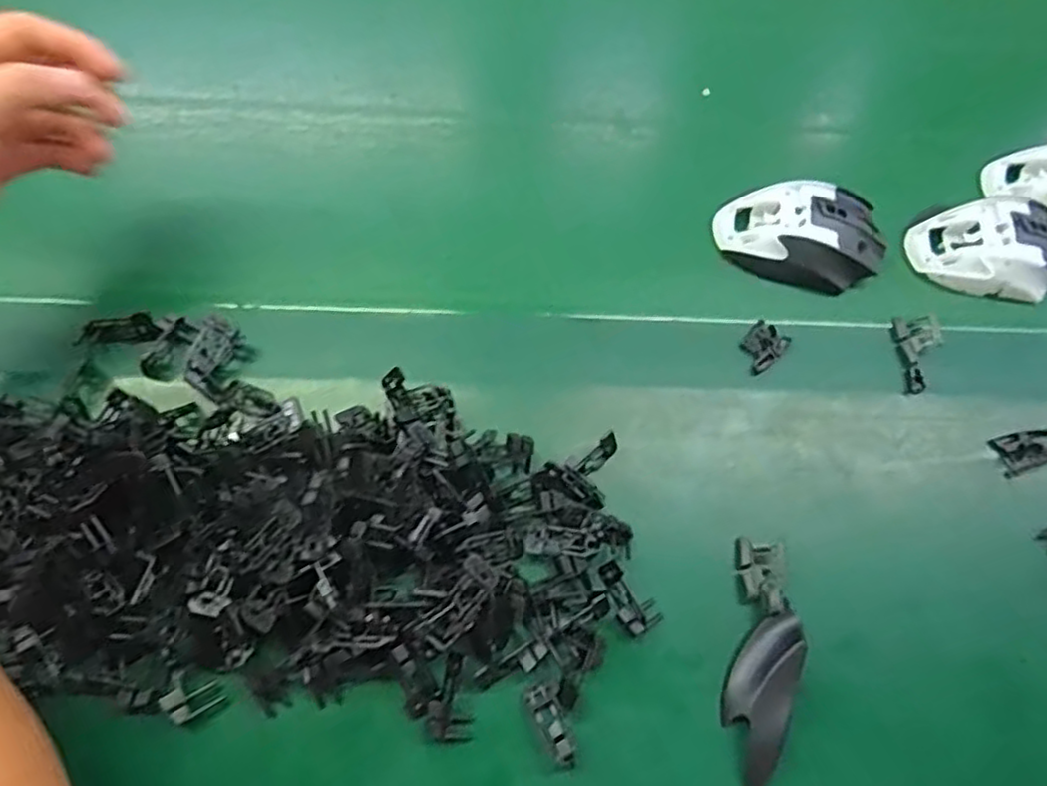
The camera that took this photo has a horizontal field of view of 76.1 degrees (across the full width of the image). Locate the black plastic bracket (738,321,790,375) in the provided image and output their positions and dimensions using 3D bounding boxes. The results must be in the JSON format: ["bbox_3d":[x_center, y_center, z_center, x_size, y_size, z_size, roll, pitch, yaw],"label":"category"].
[{"bbox_3d":[0.159,-0.030,0.445,0.026,0.006,0.034,38,70,12],"label":"black plastic bracket"}]

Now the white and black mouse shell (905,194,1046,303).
[{"bbox_3d":[0.330,-0.103,0.471,0.100,0.034,0.061,6,68,1],"label":"white and black mouse shell"}]

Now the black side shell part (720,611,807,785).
[{"bbox_3d":[0.129,0.167,0.366,0.032,0.019,0.093,18,67,4],"label":"black side shell part"}]

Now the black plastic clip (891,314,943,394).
[{"bbox_3d":[0.265,-0.026,0.445,0.027,0.011,0.052,-2,67,-4],"label":"black plastic clip"}]

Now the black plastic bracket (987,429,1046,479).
[{"bbox_3d":[0.322,0.035,0.425,0.042,0.006,0.025,-17,69,-10],"label":"black plastic bracket"}]

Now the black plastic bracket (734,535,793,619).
[{"bbox_3d":[0.139,0.107,0.393,0.025,0.012,0.043,2,67,-2],"label":"black plastic bracket"}]

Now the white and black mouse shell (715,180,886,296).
[{"bbox_3d":[0.195,-0.112,0.467,0.109,0.031,0.068,2,68,-1],"label":"white and black mouse shell"}]

